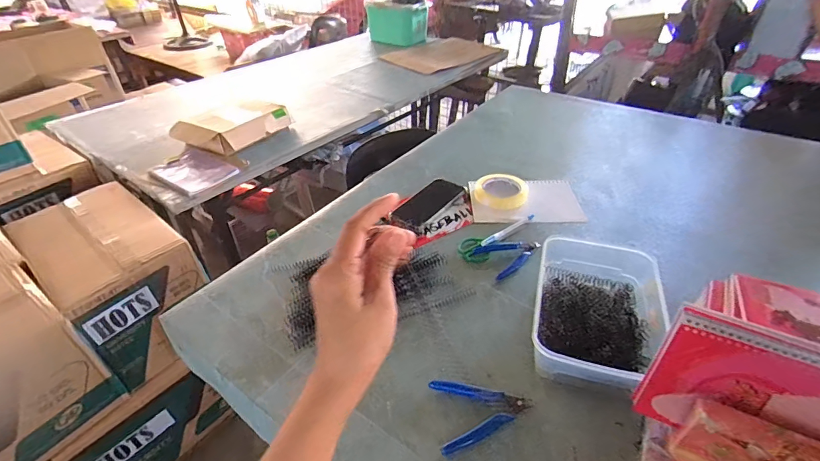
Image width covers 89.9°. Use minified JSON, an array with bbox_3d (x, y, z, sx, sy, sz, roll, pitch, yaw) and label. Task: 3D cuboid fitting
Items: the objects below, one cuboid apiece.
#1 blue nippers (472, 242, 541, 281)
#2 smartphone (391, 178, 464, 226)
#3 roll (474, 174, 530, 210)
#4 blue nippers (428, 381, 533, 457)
[{"bbox_3d":[0.175,0.040,0.695,0.112,0.010,0.075,-16,42,-17],"label":"blue nippers"},{"bbox_3d":[0.037,-0.057,0.816,0.063,0.013,0.163,35,49,20],"label":"smartphone"},{"bbox_3d":[0.189,-0.082,0.849,0.107,0.030,0.107,-1,39,1],"label":"roll"},{"bbox_3d":[0.087,0.213,0.488,0.111,0.011,0.084,-4,39,-3],"label":"blue nippers"}]

